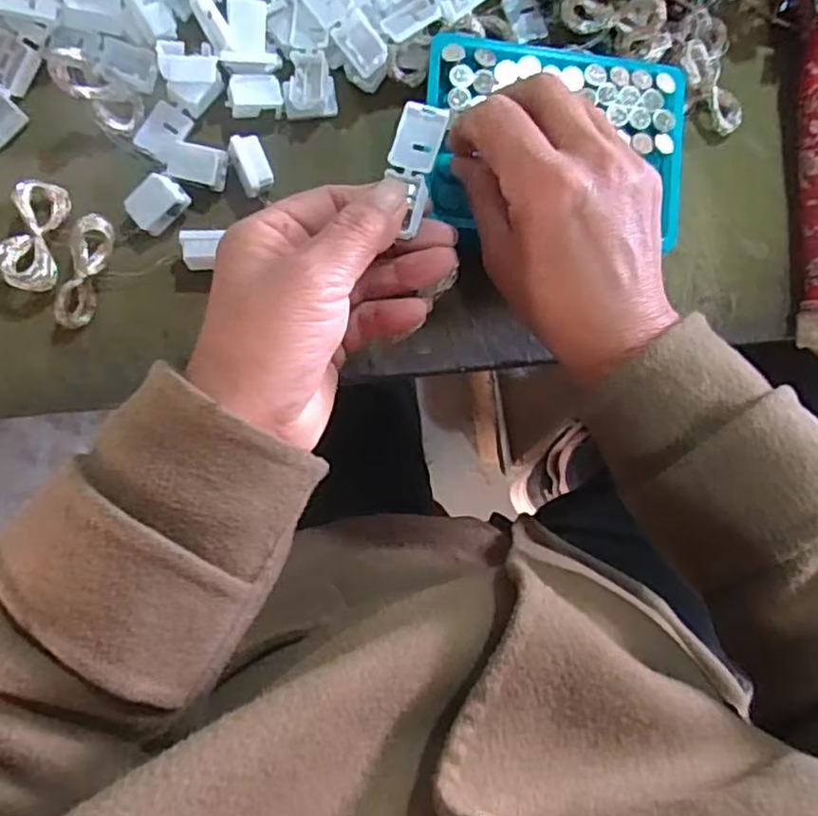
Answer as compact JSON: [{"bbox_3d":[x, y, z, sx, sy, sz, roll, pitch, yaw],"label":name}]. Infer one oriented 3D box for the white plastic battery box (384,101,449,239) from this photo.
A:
[{"bbox_3d":[0.002,-0.101,0.279,0.022,0.007,0.054,6,85,-6],"label":"white plastic battery box"}]

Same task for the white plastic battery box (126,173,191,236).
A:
[{"bbox_3d":[-0.122,-0.099,0.326,0.027,0.016,0.019,-43,94,-6],"label":"white plastic battery box"}]

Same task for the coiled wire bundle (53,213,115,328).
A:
[{"bbox_3d":[-0.155,-0.066,0.322,0.015,0.016,0.055,13,87,-7],"label":"coiled wire bundle"}]

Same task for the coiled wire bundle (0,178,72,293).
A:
[{"bbox_3d":[-0.177,-0.082,0.317,0.021,0.022,0.052,8,88,-7],"label":"coiled wire bundle"}]

